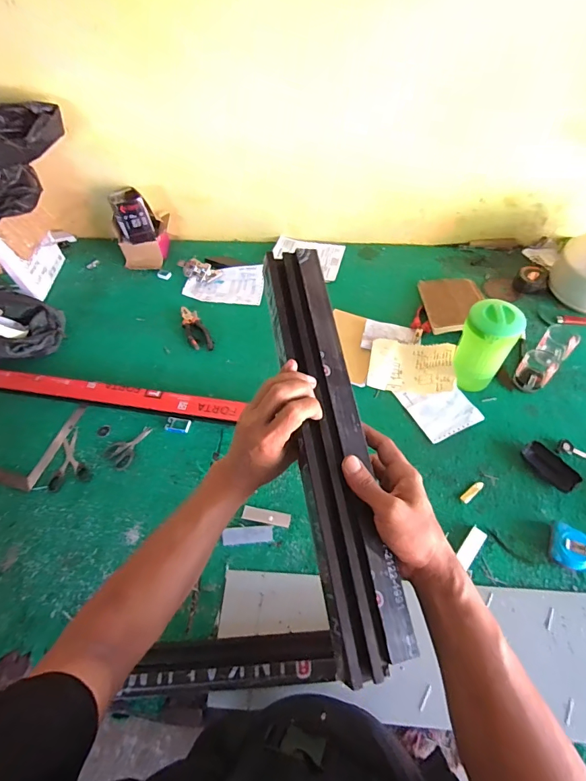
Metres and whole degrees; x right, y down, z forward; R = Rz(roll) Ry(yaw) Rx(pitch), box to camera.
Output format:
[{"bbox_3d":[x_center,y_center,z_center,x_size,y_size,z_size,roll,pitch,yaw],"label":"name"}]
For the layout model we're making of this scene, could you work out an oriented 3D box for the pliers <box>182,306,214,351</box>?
[{"bbox_3d":[-0.268,-0.166,1.084,0.055,0.021,0.163,-26,58,-13],"label":"pliers"}]

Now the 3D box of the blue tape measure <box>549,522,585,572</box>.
[{"bbox_3d":[0.504,0.282,0.710,0.073,0.039,0.076,22,60,18],"label":"blue tape measure"}]

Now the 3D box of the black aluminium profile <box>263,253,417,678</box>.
[{"bbox_3d":[0.040,0.036,0.420,0.077,0.022,0.442,-9,69,-2],"label":"black aluminium profile"}]

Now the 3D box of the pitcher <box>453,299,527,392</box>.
[{"bbox_3d":[0.412,-0.090,0.865,0.105,0.200,0.109,27,62,21],"label":"pitcher"}]

